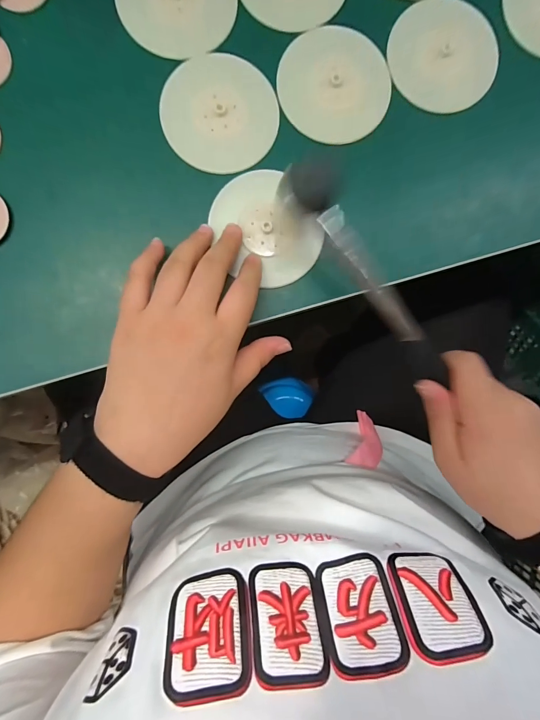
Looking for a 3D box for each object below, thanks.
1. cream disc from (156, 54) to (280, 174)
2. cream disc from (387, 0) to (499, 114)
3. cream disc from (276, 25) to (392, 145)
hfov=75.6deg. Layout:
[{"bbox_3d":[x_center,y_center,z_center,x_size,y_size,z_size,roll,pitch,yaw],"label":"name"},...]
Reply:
[{"bbox_3d":[-0.037,-0.184,0.259,0.083,0.004,0.085,0,94,-5],"label":"cream disc"},{"bbox_3d":[0.135,-0.236,0.269,0.082,0.005,0.081,0,94,-5],"label":"cream disc"},{"bbox_3d":[0.050,-0.209,0.265,0.082,0.004,0.083,0,94,-5],"label":"cream disc"}]

